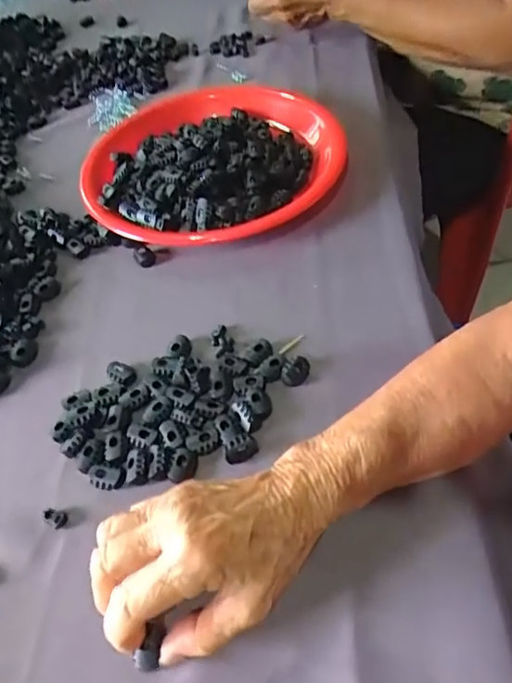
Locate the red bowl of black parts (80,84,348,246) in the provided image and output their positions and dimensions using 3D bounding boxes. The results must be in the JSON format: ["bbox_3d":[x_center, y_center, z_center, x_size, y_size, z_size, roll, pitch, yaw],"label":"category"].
[{"bbox_3d":[-0.045,-0.179,0.533,0.246,0.045,0.236,-3,51,4],"label":"red bowl of black parts"}]

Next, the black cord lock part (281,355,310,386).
[{"bbox_3d":[0.028,0.021,0.382,0.016,0.011,0.021,21,56,22],"label":"black cord lock part"}]

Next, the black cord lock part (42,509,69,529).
[{"bbox_3d":[-0.127,0.110,0.338,0.018,0.005,0.011,22,57,22],"label":"black cord lock part"}]

